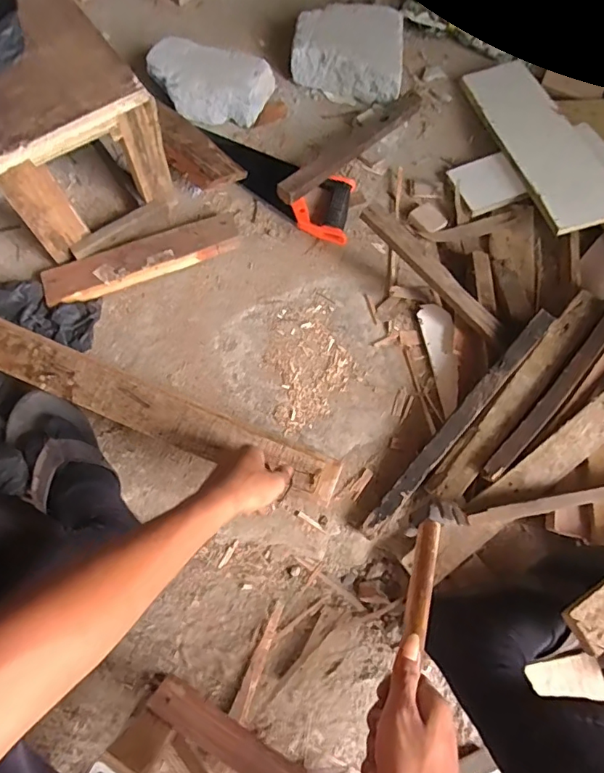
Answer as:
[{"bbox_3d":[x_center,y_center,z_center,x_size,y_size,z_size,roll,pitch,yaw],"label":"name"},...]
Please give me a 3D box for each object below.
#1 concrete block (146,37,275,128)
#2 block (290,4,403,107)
[{"bbox_3d":[-0.165,-0.545,0.888,0.214,0.073,0.116,7,70,1],"label":"concrete block"},{"bbox_3d":[0.098,-0.639,0.932,0.218,0.066,0.174,20,71,6],"label":"block"}]

